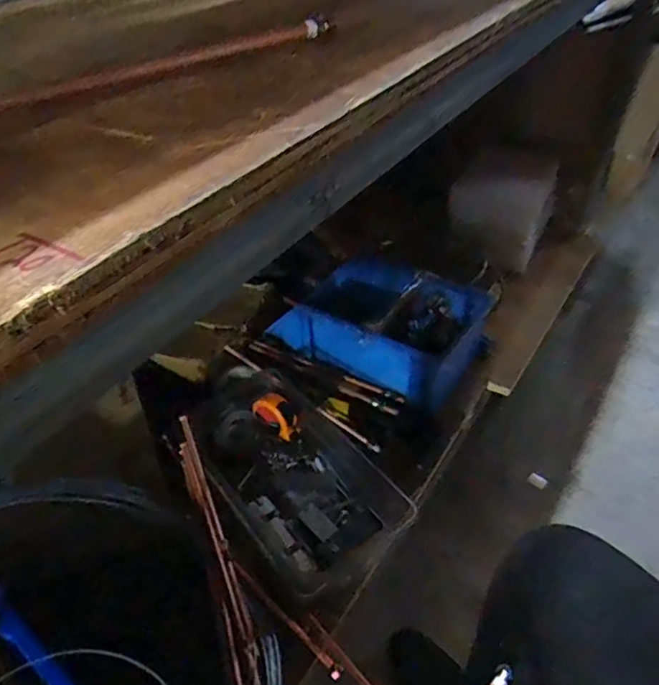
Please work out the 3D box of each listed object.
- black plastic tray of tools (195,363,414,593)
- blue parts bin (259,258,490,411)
[{"bbox_3d":[-0.066,0.155,0.797,0.201,0.068,0.378,-26,47,-25],"label":"black plastic tray of tools"},{"bbox_3d":[0.088,-0.036,1.053,0.347,0.153,0.252,24,48,27],"label":"blue parts bin"}]

